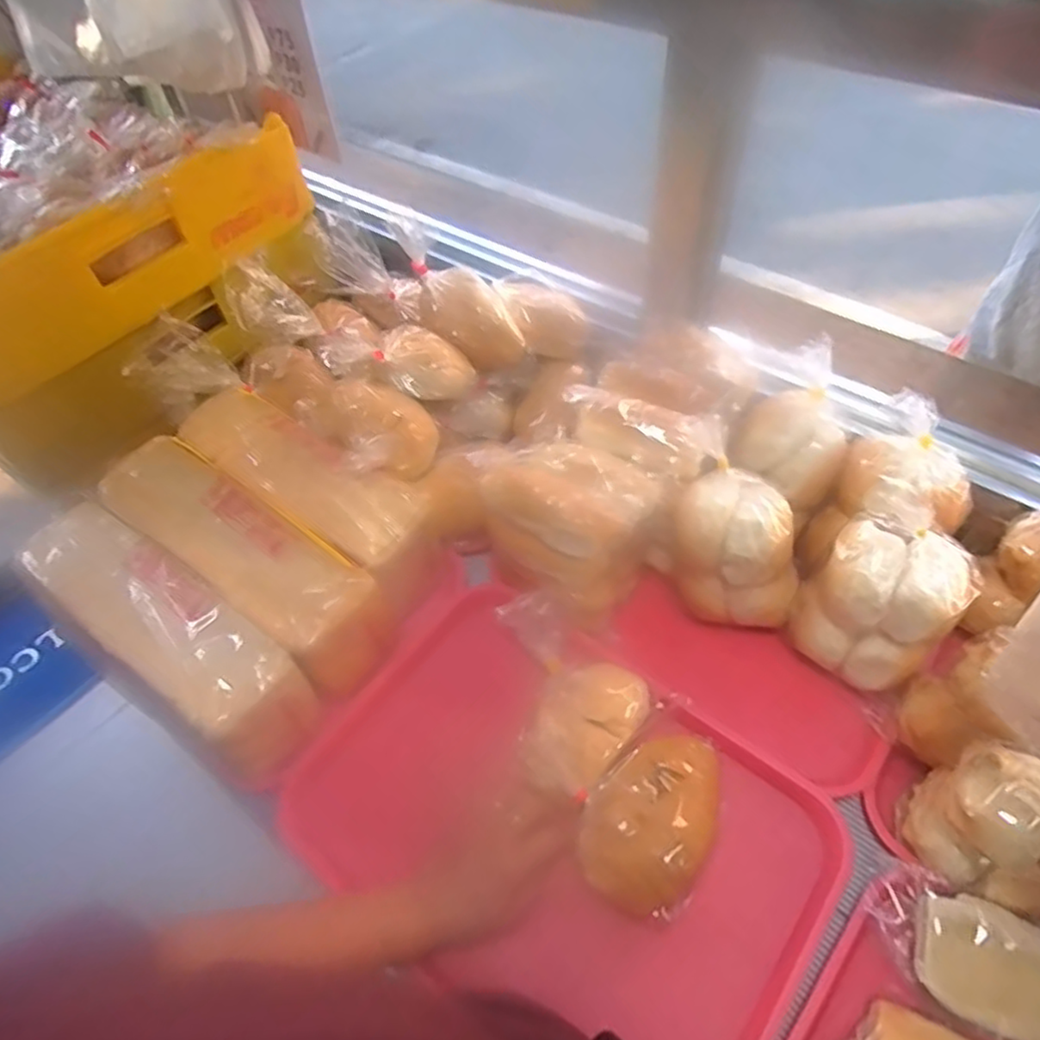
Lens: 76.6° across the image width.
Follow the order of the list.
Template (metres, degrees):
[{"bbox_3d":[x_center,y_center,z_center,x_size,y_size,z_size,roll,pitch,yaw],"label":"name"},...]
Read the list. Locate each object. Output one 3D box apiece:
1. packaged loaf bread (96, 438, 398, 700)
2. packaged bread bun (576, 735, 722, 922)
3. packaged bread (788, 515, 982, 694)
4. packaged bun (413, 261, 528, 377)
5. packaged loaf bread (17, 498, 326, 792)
[{"bbox_3d":[-0.265,0.044,0.651,0.327,0.104,0.093,29,60,23],"label":"packaged loaf bread"},{"bbox_3d":[0.107,0.236,0.529,0.091,0.059,0.137,20,57,18],"label":"packaged bread bun"},{"bbox_3d":[0.315,0.073,0.574,0.113,0.126,0.096,36,63,27],"label":"packaged bread"},{"bbox_3d":[-0.054,-0.224,0.740,0.076,0.076,0.134,-37,59,-22],"label":"packaged bun"},{"bbox_3d":[-0.326,0.112,0.621,0.311,0.123,0.093,29,60,23],"label":"packaged loaf bread"}]

